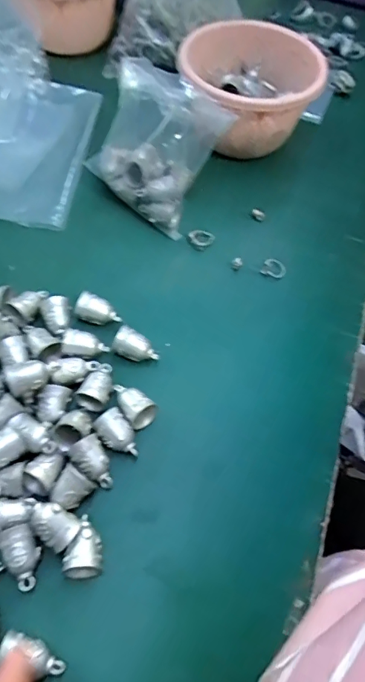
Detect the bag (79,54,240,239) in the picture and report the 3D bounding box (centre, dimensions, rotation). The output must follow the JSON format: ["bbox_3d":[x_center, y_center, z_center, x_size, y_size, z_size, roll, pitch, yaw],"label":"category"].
[{"bbox_3d":[-0.030,-0.198,0.458,0.131,0.108,0.093,36,63,17],"label":"bag"}]

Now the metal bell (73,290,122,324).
[{"bbox_3d":[-0.072,-0.025,0.403,0.039,0.020,0.019,18,59,7],"label":"metal bell"}]

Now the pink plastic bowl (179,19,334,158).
[{"bbox_3d":[0.066,-0.269,0.511,0.136,0.094,0.148,2,59,-3],"label":"pink plastic bowl"}]

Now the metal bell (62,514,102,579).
[{"bbox_3d":[-0.063,0.133,0.306,0.024,0.019,0.037,4,58,-1],"label":"metal bell"}]

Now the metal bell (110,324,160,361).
[{"bbox_3d":[-0.038,0.004,0.387,0.037,0.017,0.022,25,60,11],"label":"metal bell"}]

